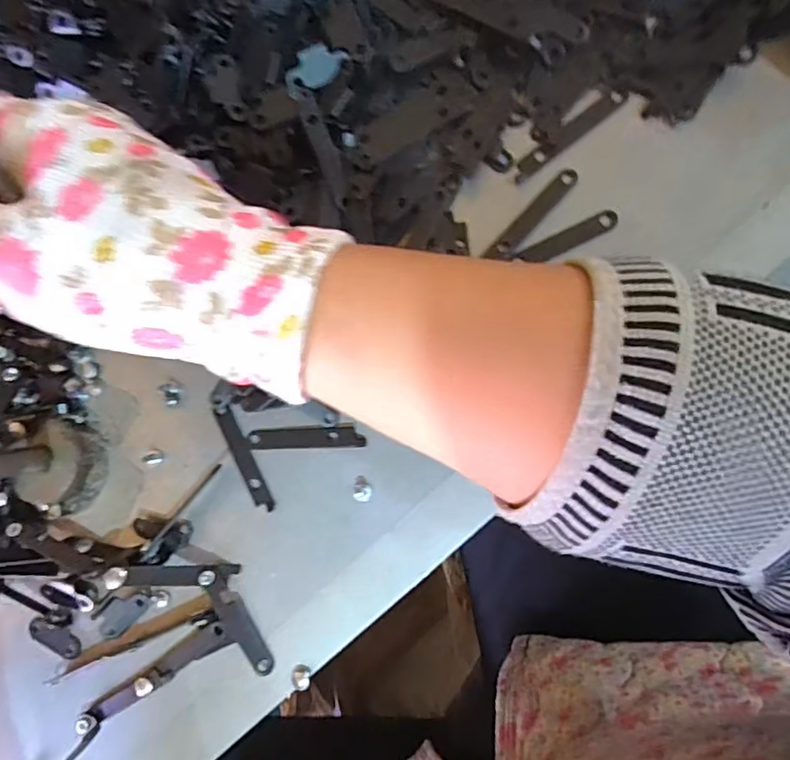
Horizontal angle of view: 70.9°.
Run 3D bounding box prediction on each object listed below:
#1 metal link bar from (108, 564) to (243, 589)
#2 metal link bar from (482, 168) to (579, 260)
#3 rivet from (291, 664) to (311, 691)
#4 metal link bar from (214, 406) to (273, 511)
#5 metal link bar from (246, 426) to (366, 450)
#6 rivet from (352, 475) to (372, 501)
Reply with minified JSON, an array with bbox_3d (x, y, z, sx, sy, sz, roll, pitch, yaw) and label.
[{"bbox_3d":[-0.096,0.085,0.240,0.054,0.006,0.007,1,91,-10],"label":"metal link bar"},{"bbox_3d":[0.056,-0.068,0.226,0.009,0.004,0.044,44,97,12],"label":"metal link bar"},{"bbox_3d":[-0.040,0.127,0.237,0.008,0.004,0.010,3,88,13],"label":"rivet"},{"bbox_3d":[-0.068,0.035,0.246,0.009,0.004,0.051,-28,81,10],"label":"metal link bar"},{"bbox_3d":[-0.039,0.025,0.241,0.052,0.004,0.009,-3,86,13],"label":"metal link bar"},{"bbox_3d":[-0.014,0.046,0.233,0.008,0.004,0.011,8,89,13],"label":"rivet"}]

